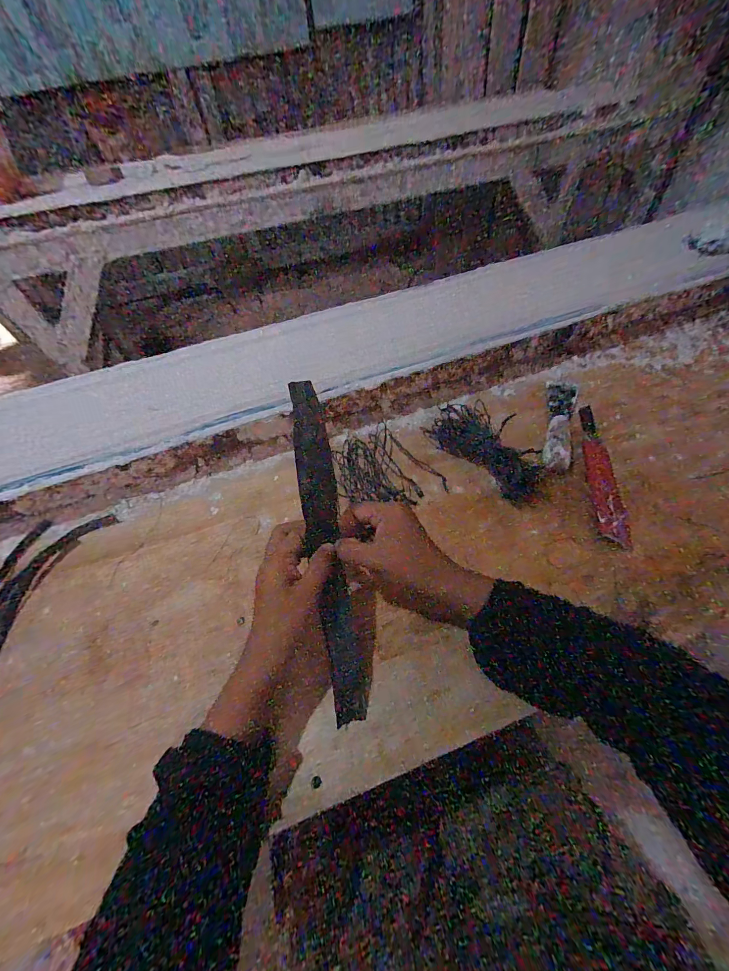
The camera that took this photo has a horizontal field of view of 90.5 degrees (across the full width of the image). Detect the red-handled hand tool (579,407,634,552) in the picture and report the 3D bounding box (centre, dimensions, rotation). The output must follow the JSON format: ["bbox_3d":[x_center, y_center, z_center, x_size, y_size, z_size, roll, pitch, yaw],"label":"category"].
[{"bbox_3d":[0.286,-0.020,0.437,0.034,0.012,0.198,6,57,11],"label":"red-handled hand tool"}]

